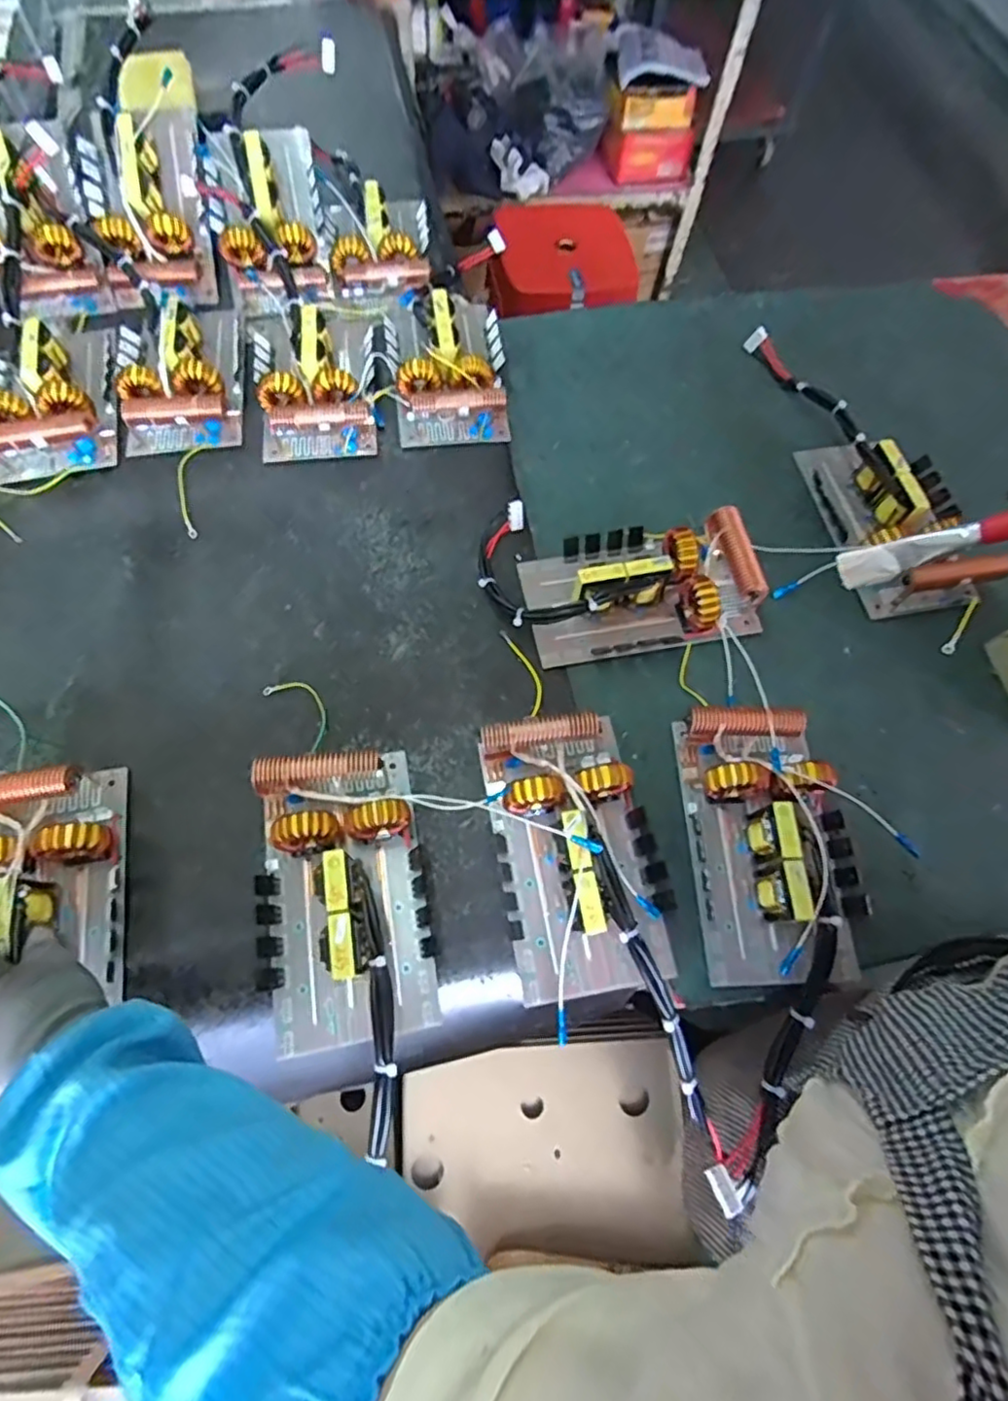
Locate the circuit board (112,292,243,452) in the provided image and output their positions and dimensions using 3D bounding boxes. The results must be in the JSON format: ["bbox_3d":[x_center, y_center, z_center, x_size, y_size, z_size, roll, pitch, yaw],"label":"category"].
[{"bbox_3d":[-0.377,-0.399,0.733,0.135,0.055,0.256,-8,66,-5],"label":"circuit board"}]

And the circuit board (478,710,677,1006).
[{"bbox_3d":[0.059,0.117,0.507,0.129,0.056,0.224,-8,66,-5],"label":"circuit board"}]

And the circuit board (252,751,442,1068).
[{"bbox_3d":[-0.128,0.145,0.490,0.127,0.055,0.227,-10,66,-6],"label":"circuit board"}]

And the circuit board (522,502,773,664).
[{"bbox_3d":[0.138,-0.117,0.615,0.230,0.057,0.144,-6,66,-5],"label":"circuit board"}]

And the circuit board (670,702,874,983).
[{"bbox_3d":[0.228,0.118,0.523,0.135,0.068,0.219,-1,66,-2],"label":"circuit board"}]

